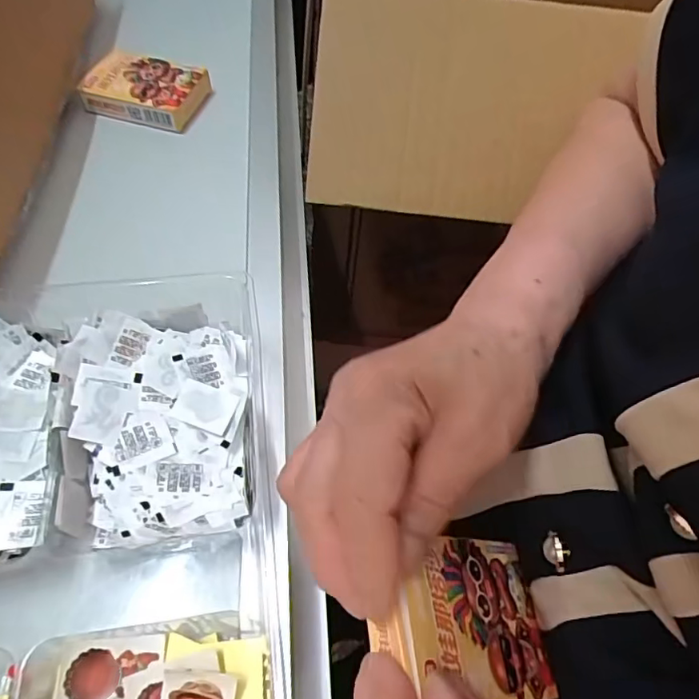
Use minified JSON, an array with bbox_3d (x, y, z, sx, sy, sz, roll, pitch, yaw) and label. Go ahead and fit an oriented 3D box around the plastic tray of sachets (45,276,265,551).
[{"bbox_3d":[-0.099,0.033,0.284,0.097,0.039,0.134,-10,59,-10],"label":"plastic tray of sachets"}]

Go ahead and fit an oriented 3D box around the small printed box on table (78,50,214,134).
[{"bbox_3d":[-0.175,-0.223,0.453,0.088,0.026,0.063,14,58,5],"label":"small printed box on table"}]

